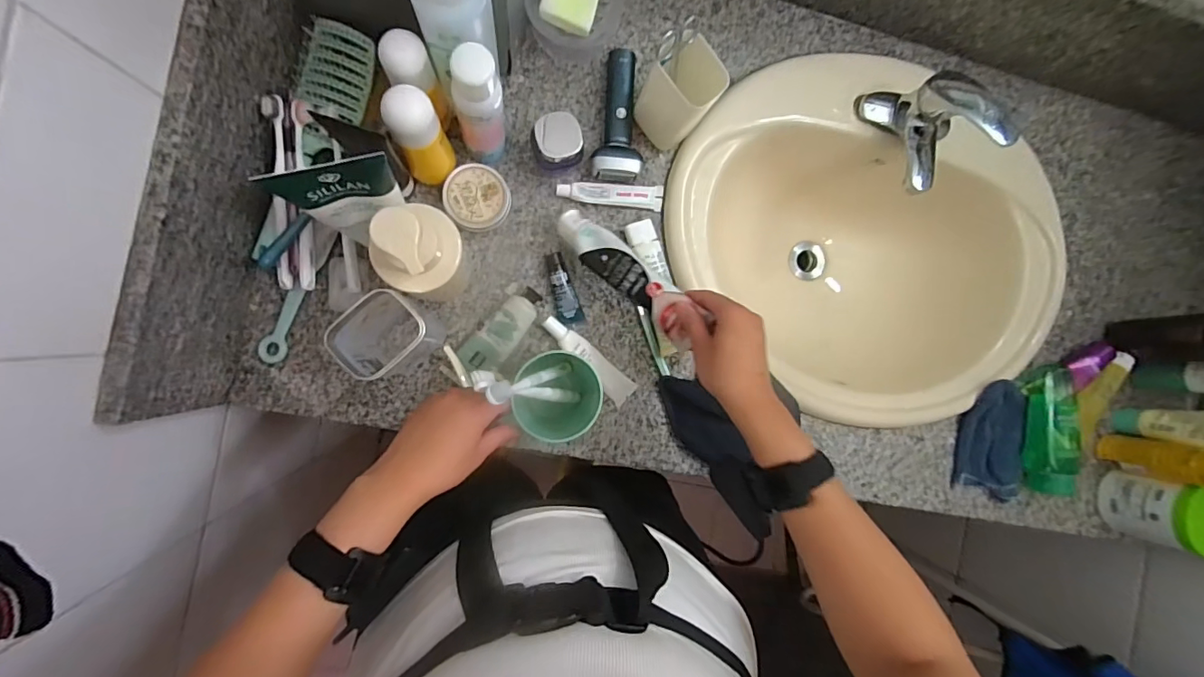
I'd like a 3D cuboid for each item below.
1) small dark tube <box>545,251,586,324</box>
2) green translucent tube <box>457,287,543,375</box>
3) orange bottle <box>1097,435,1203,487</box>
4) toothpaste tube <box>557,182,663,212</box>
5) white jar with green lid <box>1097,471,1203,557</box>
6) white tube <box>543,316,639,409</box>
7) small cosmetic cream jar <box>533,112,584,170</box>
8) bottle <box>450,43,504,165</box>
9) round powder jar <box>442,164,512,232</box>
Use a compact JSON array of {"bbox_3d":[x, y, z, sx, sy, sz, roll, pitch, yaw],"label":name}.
[{"bbox_3d":[-0.046,-0.056,0.582,0.028,0.022,0.080,-21,94,-7],"label":"small dark tube"},{"bbox_3d":[-0.110,-0.008,0.572,0.042,0.027,0.112,41,86,-6],"label":"green translucent tube"},{"bbox_3d":[0.706,0.153,0.625,0.042,0.156,0.047,11,90,-8],"label":"orange bottle"},{"bbox_3d":[0.010,-0.166,0.591,0.122,0.018,0.027,1,91,-8],"label":"toothpaste tube"},{"bbox_3d":[0.716,0.220,0.643,0.077,0.114,0.078,0,91,-8],"label":"white jar with green lid"},{"bbox_3d":[-0.015,0.026,0.586,0.130,0.021,0.031,42,86,-6],"label":"white tube"},{"bbox_3d":[-0.049,-0.211,0.561,0.052,0.062,0.046,-8,92,-9],"label":"small cosmetic cream jar"},{"bbox_3d":[-0.118,-0.219,0.502,0.042,0.175,0.044,0,91,-8],"label":"bottle"},{"bbox_3d":[-0.135,-0.152,0.565,0.068,0.039,0.070,0,91,-10],"label":"round powder jar"}]

